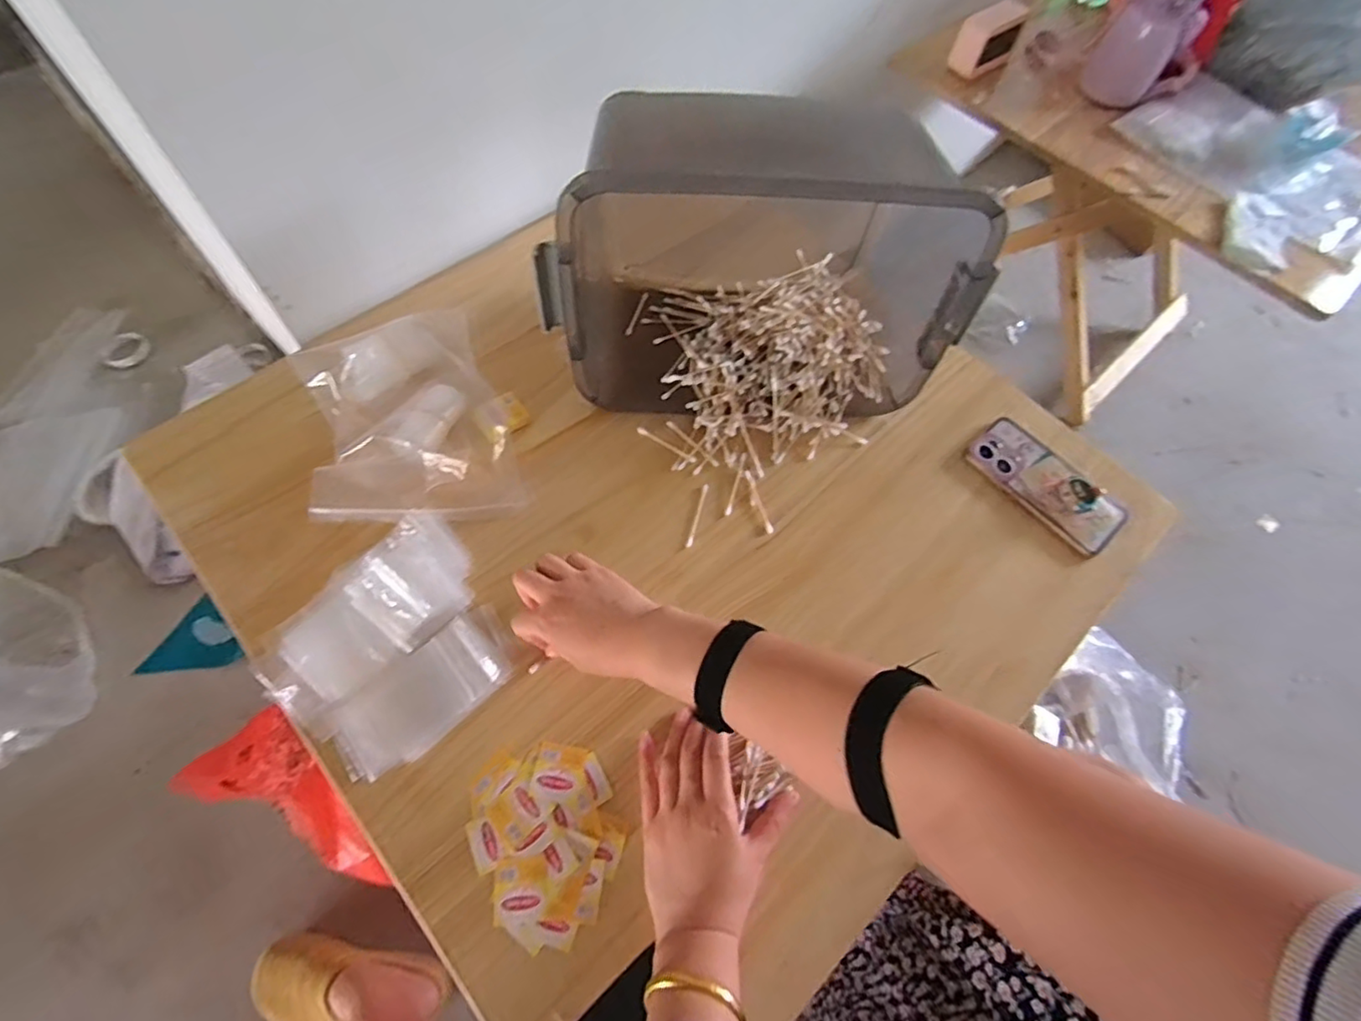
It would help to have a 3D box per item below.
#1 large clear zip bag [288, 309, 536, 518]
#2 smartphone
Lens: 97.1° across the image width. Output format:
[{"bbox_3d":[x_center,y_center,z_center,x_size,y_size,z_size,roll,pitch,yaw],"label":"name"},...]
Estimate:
[{"bbox_3d":[-0.269,-0.088,0.597,0.185,0.071,0.237,-17,65,-12],"label":"large clear zip bag"},{"bbox_3d":[0.382,-0.031,0.625,0.082,0.015,0.161,-31,69,-18],"label":"smartphone"}]

